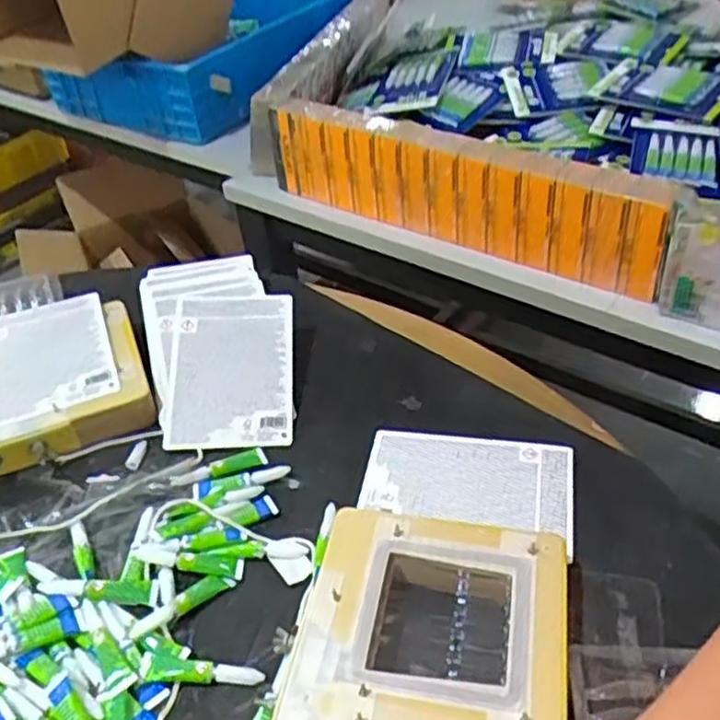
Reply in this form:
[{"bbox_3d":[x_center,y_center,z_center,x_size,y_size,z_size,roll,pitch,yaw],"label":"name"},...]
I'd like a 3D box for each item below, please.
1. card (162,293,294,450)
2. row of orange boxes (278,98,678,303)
[{"bbox_3d":[-0.123,0.005,0.707,0.115,0.007,0.171,-1,58,-3],"label":"card"},{"bbox_3d":[0.108,-0.207,0.866,0.514,0.124,0.057,25,48,29],"label":"row of orange boxes"}]

